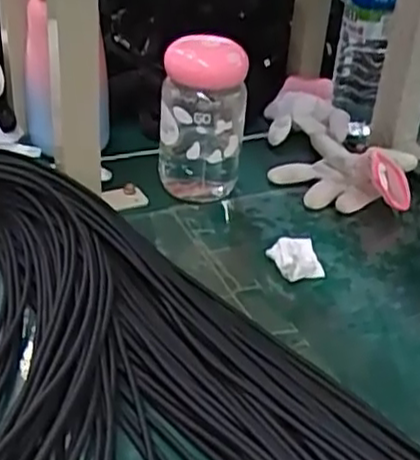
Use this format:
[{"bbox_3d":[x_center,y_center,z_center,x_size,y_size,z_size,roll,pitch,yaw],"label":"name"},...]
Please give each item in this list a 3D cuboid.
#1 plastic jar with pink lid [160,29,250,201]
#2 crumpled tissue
[{"bbox_3d":[-0.006,-0.099,0.605,0.072,0.120,0.067,5,32,-3],"label":"plastic jar with pink lid"},{"bbox_3d":[0.066,0.023,0.540,0.037,0.026,0.025,-6,34,-19],"label":"crumpled tissue"}]

